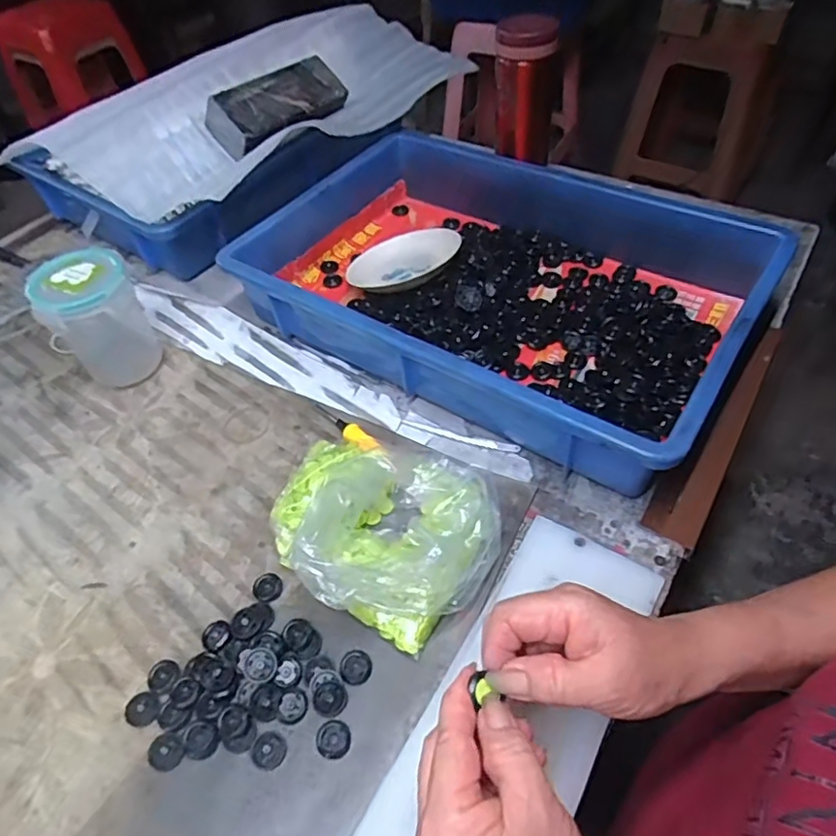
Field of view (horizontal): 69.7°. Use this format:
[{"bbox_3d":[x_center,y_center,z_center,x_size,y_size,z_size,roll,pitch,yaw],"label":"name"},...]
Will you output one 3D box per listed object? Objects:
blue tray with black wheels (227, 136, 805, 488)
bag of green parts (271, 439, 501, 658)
[{"bbox_3d":[0.071,-0.131,0.564,0.434,0.093,0.296,27,56,24],"label":"blue tray with black wheels"},{"bbox_3d":[-0.028,0.070,0.420,0.165,0.066,0.145,23,55,21],"label":"bag of green parts"}]

